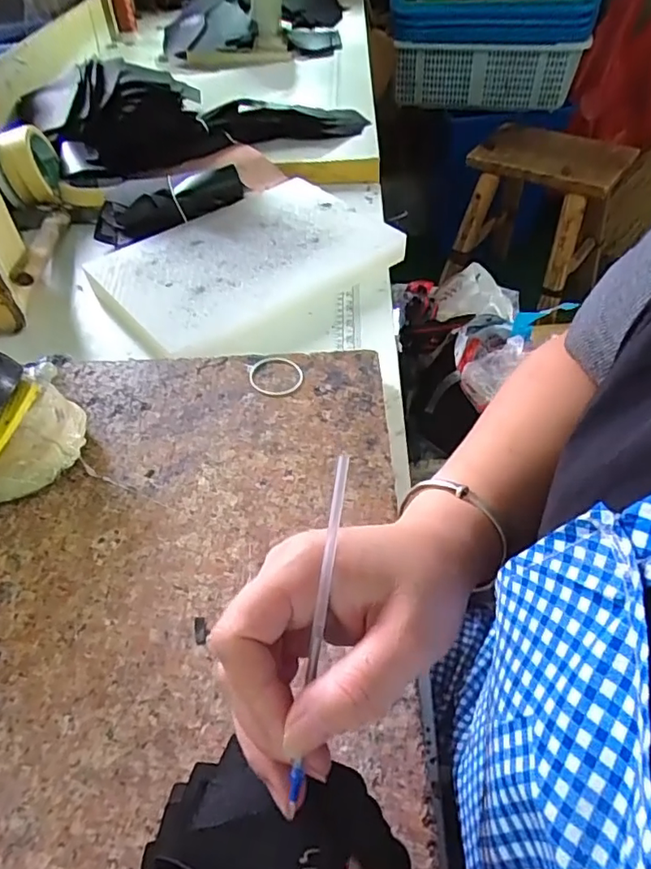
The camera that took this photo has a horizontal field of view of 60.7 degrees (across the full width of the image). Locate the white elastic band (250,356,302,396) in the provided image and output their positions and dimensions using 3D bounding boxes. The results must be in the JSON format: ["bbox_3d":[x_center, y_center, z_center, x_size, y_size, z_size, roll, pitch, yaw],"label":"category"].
[{"bbox_3d":[-0.042,-0.051,0.474,0.045,0.004,0.048,-1,50,1],"label":"white elastic band"}]

